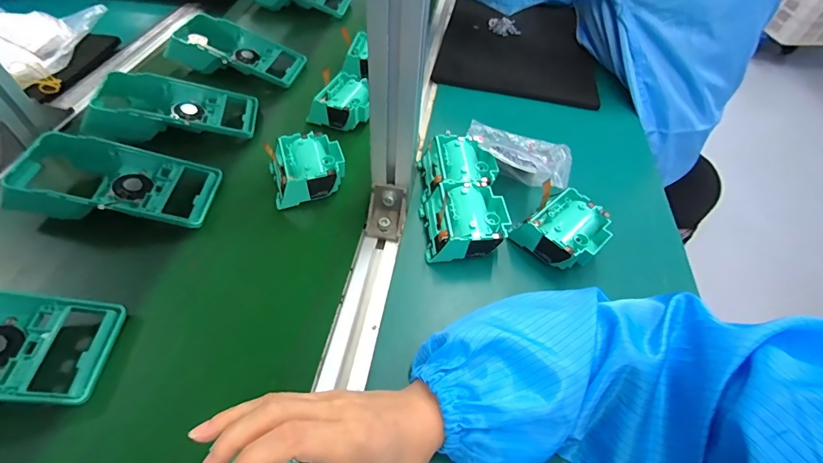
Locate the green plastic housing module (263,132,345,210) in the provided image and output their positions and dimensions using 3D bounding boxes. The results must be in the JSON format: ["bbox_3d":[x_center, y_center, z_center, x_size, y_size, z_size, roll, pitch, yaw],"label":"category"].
[{"bbox_3d":[-0.116,-0.070,0.437,0.078,0.040,0.072,-13,54,-13],"label":"green plastic housing module"}]

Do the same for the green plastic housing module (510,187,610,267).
[{"bbox_3d":[0.154,0.001,0.394,0.074,0.041,0.069,-33,61,-25],"label":"green plastic housing module"}]

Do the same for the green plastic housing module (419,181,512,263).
[{"bbox_3d":[0.055,-0.008,0.395,0.081,0.041,0.073,-1,52,-4],"label":"green plastic housing module"}]

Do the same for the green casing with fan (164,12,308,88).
[{"bbox_3d":[-0.263,-0.266,0.581,0.196,0.053,0.095,10,52,5],"label":"green casing with fan"}]

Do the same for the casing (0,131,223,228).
[{"bbox_3d":[-0.304,-0.050,0.402,0.183,0.051,0.088,2,52,-2],"label":"casing"}]

